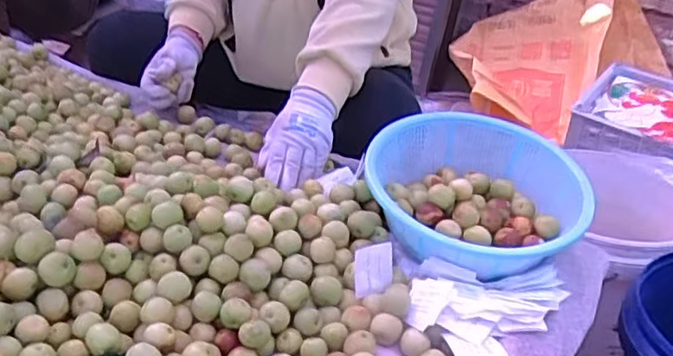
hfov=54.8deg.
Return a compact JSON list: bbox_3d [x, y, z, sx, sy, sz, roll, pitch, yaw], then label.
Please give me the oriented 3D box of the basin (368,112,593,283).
[{"bbox_3d":[0.174,0.017,0.849,0.270,0.105,0.276,11,28,8],"label":"basin"}]

